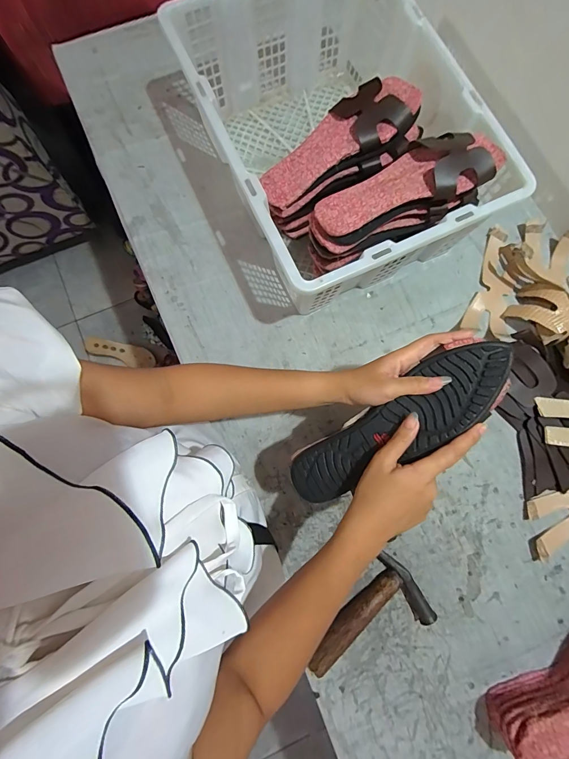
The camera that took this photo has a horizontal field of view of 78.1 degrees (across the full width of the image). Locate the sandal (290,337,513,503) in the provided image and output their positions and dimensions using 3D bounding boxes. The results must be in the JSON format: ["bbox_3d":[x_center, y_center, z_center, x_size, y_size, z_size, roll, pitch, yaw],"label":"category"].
[{"bbox_3d":[0.113,0.047,0.361,0.244,0.023,0.073,-35,81,13],"label":"sandal"}]

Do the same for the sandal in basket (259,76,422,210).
[{"bbox_3d":[0.072,-0.323,0.472,0.243,0.041,0.088,-31,81,-6],"label":"sandal in basket"}]

